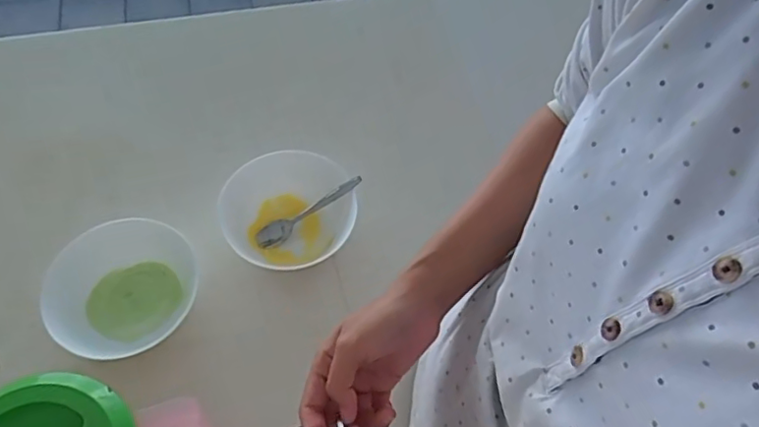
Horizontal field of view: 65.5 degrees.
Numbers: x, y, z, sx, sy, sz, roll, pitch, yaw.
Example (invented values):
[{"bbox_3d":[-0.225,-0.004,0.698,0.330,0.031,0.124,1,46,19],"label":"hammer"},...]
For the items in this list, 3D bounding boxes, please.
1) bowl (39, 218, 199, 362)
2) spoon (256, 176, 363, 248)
[{"bbox_3d":[-0.251,0.078,0.589,0.132,0.059,0.137,2,59,-3],"label":"bowl"},{"bbox_3d":[-0.077,-0.003,0.649,0.131,0.012,0.030,-32,64,4],"label":"spoon"}]

